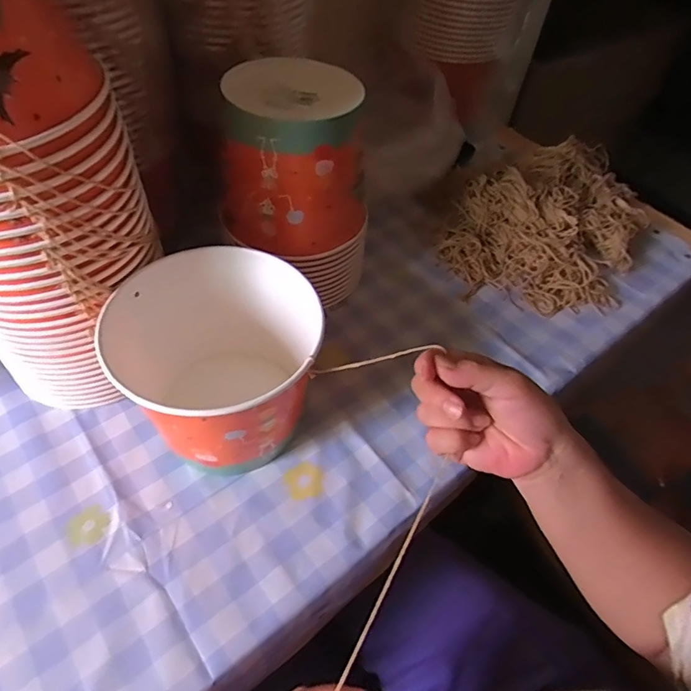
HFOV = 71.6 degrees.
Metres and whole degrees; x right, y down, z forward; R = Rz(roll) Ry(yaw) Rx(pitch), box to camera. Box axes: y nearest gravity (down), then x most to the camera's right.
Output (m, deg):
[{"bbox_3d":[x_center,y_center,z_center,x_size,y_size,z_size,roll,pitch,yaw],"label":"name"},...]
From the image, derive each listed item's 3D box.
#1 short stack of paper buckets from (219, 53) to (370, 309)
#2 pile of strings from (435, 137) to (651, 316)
[{"bbox_3d":[-0.047,-0.156,0.506,0.145,0.219,0.128,7,51,0],"label":"short stack of paper buckets"},{"bbox_3d":[0.286,-0.179,0.650,0.222,0.070,0.316,27,54,16],"label":"pile of strings"}]

